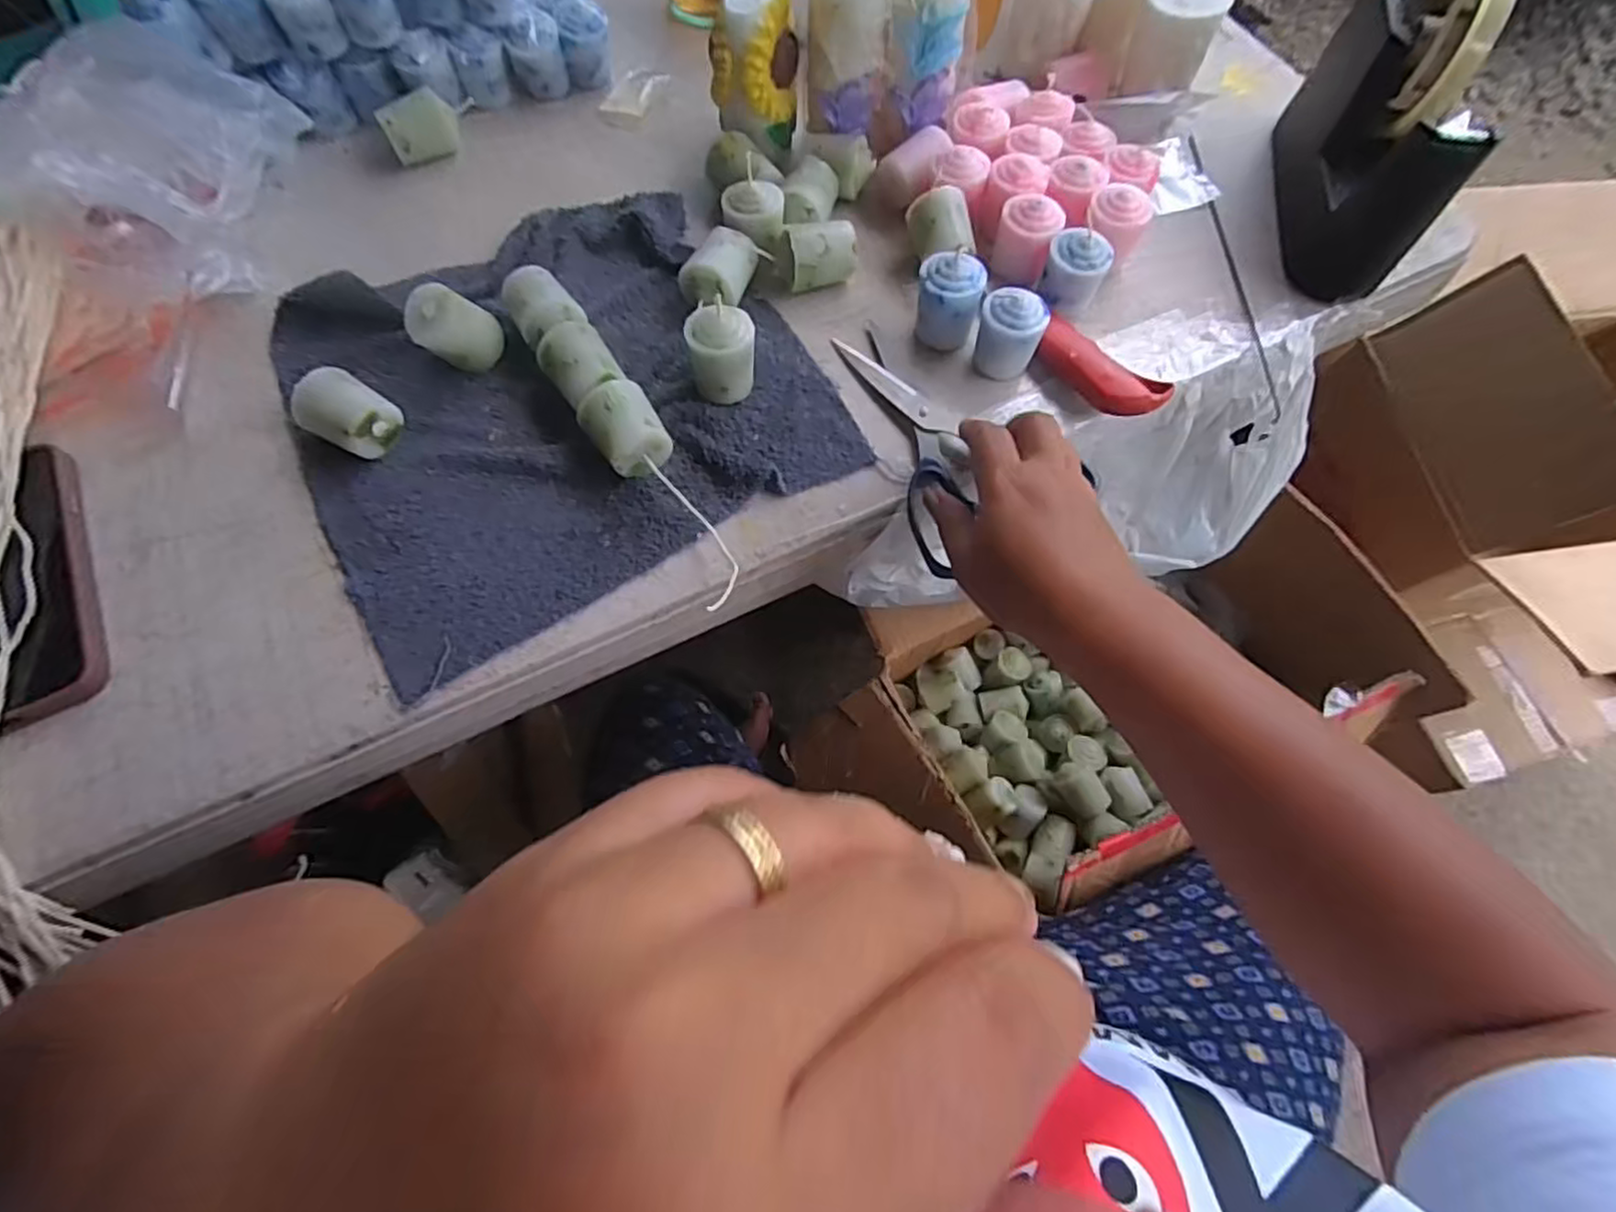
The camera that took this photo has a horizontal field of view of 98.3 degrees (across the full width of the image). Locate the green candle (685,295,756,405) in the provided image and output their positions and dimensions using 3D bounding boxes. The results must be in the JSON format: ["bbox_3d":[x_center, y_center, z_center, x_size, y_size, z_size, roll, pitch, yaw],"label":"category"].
[{"bbox_3d":[-0.048,-0.141,0.397,0.036,0.050,0.033,-1,67,-1],"label":"green candle"}]

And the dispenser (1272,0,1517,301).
[{"bbox_3d":[0.357,-0.304,0.432,0.054,0.133,0.178,11,68,4],"label":"dispenser"}]

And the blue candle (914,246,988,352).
[{"bbox_3d":[0.085,-0.182,0.420,0.038,0.048,0.031,7,67,2],"label":"blue candle"}]

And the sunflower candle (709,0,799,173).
[{"bbox_3d":[-0.035,-0.357,0.471,0.054,0.094,0.049,2,67,0],"label":"sunflower candle"}]

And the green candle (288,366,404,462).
[{"bbox_3d":[-0.253,-0.105,0.386,0.041,0.039,0.036,27,70,10],"label":"green candle"}]

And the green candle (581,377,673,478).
[{"bbox_3d":[-0.100,-0.095,0.381,0.036,0.035,0.044,-34,72,-14],"label":"green candle"}]

